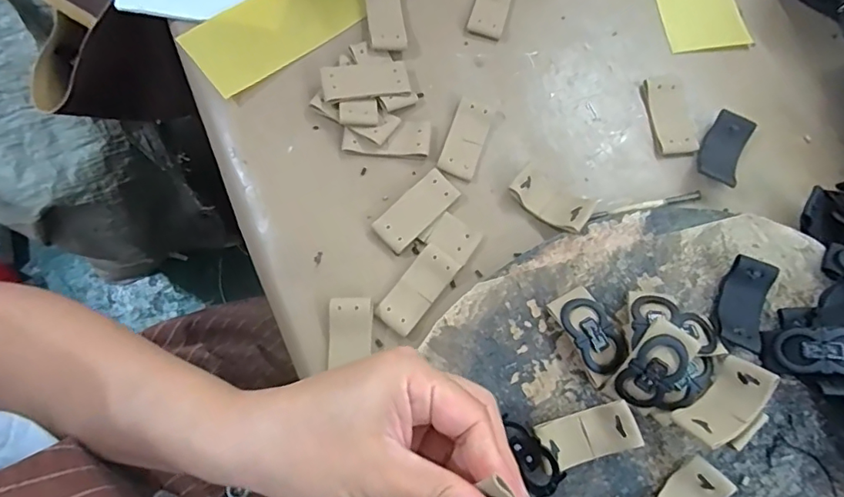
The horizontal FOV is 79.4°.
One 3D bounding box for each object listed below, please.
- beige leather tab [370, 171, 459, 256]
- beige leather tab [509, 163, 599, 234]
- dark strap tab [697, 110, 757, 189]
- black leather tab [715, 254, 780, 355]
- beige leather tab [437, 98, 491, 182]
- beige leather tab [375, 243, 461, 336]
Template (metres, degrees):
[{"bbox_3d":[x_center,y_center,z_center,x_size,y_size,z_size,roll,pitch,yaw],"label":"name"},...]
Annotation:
[{"bbox_3d":[-0.004,-0.026,0.350,0.061,0.008,0.028,-43,80,-10],"label":"beige leather tab"},{"bbox_3d":[0.088,-0.033,0.350,0.054,0.015,0.028,32,78,7],"label":"beige leather tab"},{"bbox_3d":[0.218,-0.071,0.367,0.028,0.015,0.057,26,77,6],"label":"dark strap tab"},{"bbox_3d":[0.201,0.034,0.320,0.026,0.016,0.055,24,77,5],"label":"black leather tab"},{"bbox_3d":[0.032,-0.079,0.366,0.026,0.005,0.058,18,76,4],"label":"beige leather tab"},{"bbox_3d":[-0.003,0.027,0.335,0.027,0.004,0.059,41,80,-2],"label":"beige leather tab"}]

